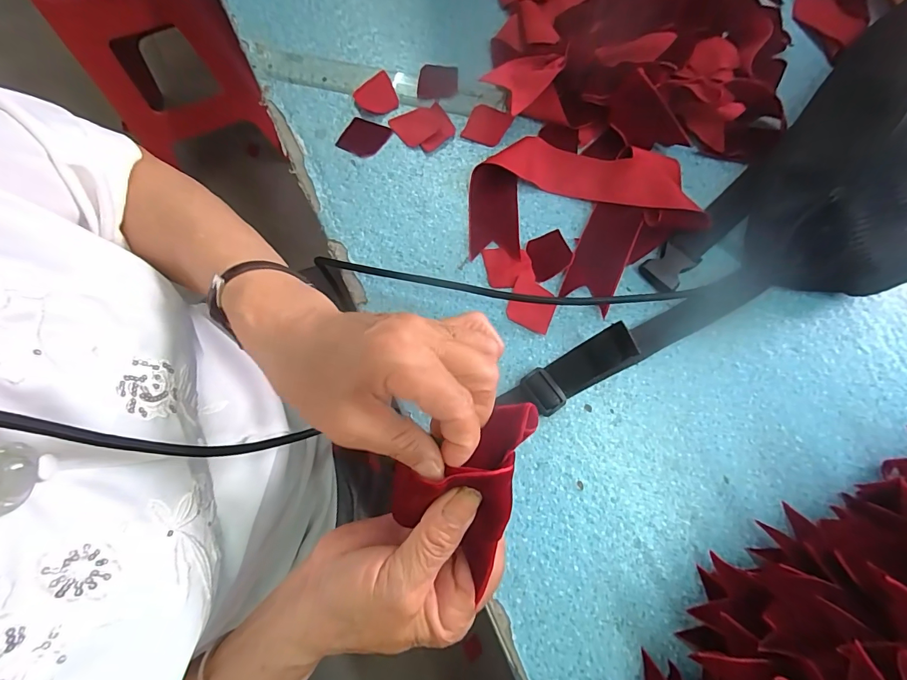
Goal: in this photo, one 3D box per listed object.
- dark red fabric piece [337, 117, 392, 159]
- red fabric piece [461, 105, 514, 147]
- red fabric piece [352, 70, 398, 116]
[{"bbox_3d":[-0.074,-0.167,0.345,0.035,0.004,0.035,25,76,5],"label":"dark red fabric piece"},{"bbox_3d":[0.028,-0.178,0.351,0.034,0.005,0.033,19,76,4],"label":"red fabric piece"},{"bbox_3d":[-0.065,-0.206,0.356,0.033,0.004,0.033,-32,92,-1],"label":"red fabric piece"}]

